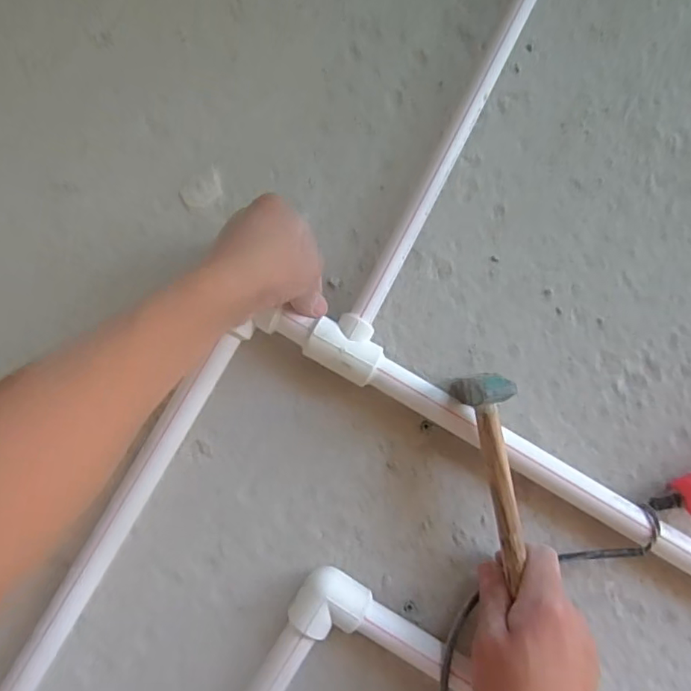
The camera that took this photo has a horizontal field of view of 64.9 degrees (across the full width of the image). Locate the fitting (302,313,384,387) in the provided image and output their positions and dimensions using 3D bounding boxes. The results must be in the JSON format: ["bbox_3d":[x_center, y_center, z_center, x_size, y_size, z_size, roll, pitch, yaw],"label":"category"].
[{"bbox_3d":[0.002,0.000,0.445,0.058,0.042,0.048,27,85,3],"label":"fitting"}]

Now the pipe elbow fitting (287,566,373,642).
[{"bbox_3d":[-0.012,0.203,0.426,0.051,0.035,0.050,32,86,4],"label":"pipe elbow fitting"}]

